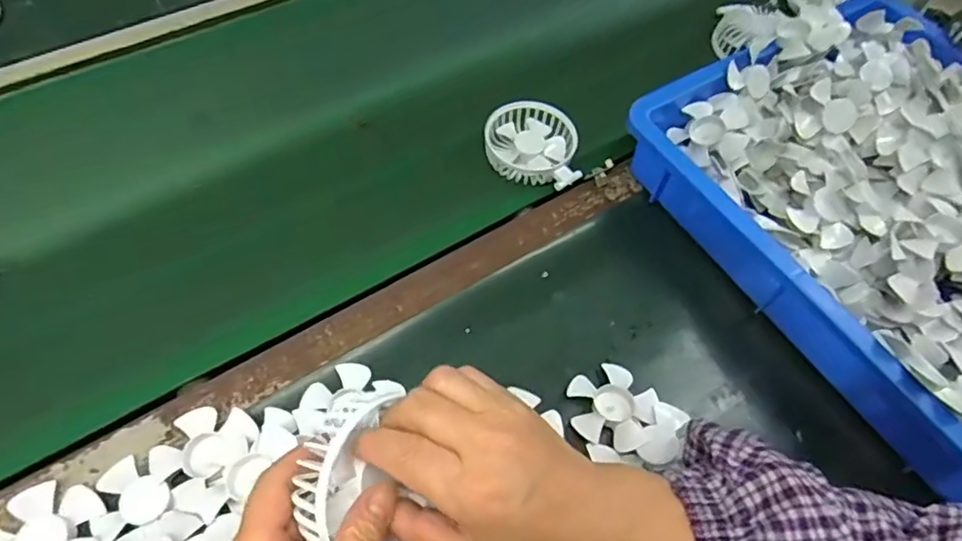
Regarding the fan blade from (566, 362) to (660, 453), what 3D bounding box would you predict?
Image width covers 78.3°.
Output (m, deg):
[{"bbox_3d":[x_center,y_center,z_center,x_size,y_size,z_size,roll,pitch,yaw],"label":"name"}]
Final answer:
[{"bbox_3d":[0.102,0.104,0.463,0.066,0.019,0.067,2,58,-3],"label":"fan blade"}]

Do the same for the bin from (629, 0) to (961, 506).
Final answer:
[{"bbox_3d":[0.427,-0.003,0.500,0.375,0.098,0.551,-26,64,-18],"label":"bin"}]

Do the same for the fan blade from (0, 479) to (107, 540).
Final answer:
[{"bbox_3d":[-0.285,0.177,0.390,0.067,0.015,0.069,2,58,-3],"label":"fan blade"}]

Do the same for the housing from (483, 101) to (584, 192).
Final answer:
[{"bbox_3d":[0.053,-0.126,0.591,0.098,0.027,0.086,18,59,7],"label":"housing"}]

